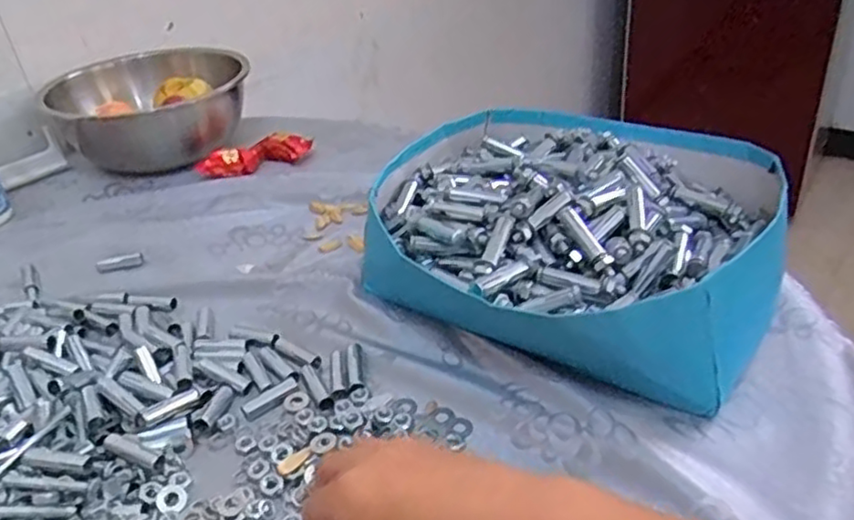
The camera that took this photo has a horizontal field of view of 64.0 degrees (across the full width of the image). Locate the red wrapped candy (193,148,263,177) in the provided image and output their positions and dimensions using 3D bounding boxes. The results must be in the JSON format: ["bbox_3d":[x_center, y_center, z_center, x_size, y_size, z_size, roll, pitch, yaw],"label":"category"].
[{"bbox_3d":[-0.221,-0.109,0.762,0.067,0.026,0.031,-3,33,2],"label":"red wrapped candy"}]

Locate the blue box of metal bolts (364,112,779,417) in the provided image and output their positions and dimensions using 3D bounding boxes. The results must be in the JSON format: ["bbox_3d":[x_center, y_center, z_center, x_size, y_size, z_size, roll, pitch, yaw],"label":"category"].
[{"bbox_3d":[0.107,-0.021,0.522,0.285,0.095,0.279,14,37,26],"label":"blue box of metal bolts"}]

